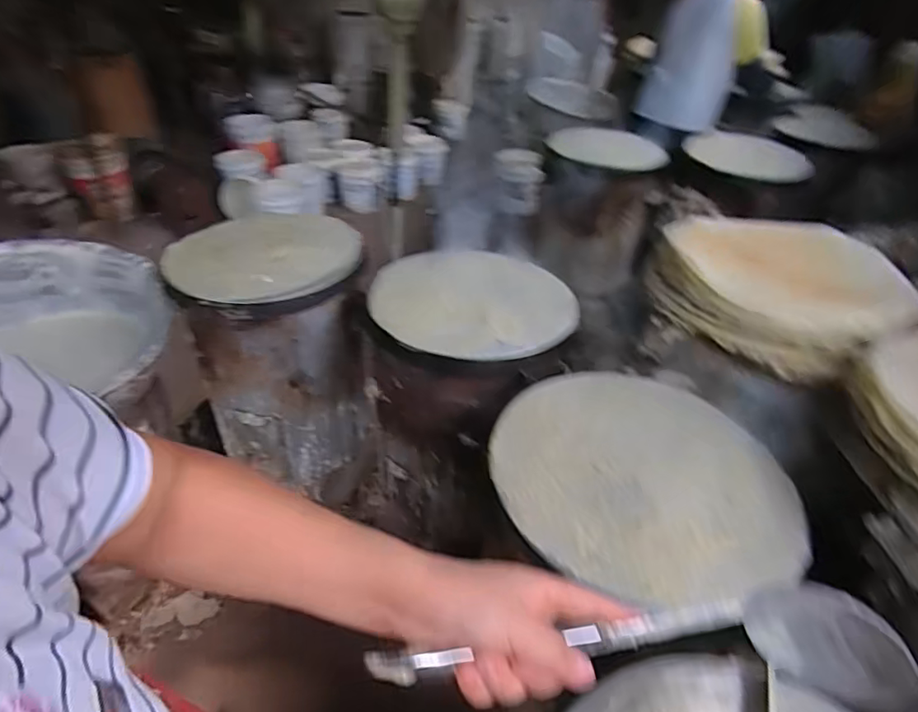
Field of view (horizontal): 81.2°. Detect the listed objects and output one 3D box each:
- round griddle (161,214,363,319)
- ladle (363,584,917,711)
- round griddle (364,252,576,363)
[{"bbox_3d":[-0.383,-0.210,1.085,0.347,0.048,0.402,-5,38,-10],"label":"round griddle"},{"bbox_3d":[0.113,0.192,0.335,0.332,0.064,0.071,0,37,-10],"label":"ladle"},{"bbox_3d":[0.017,-0.101,0.949,0.323,0.055,0.337,2,37,-1],"label":"round griddle"}]

